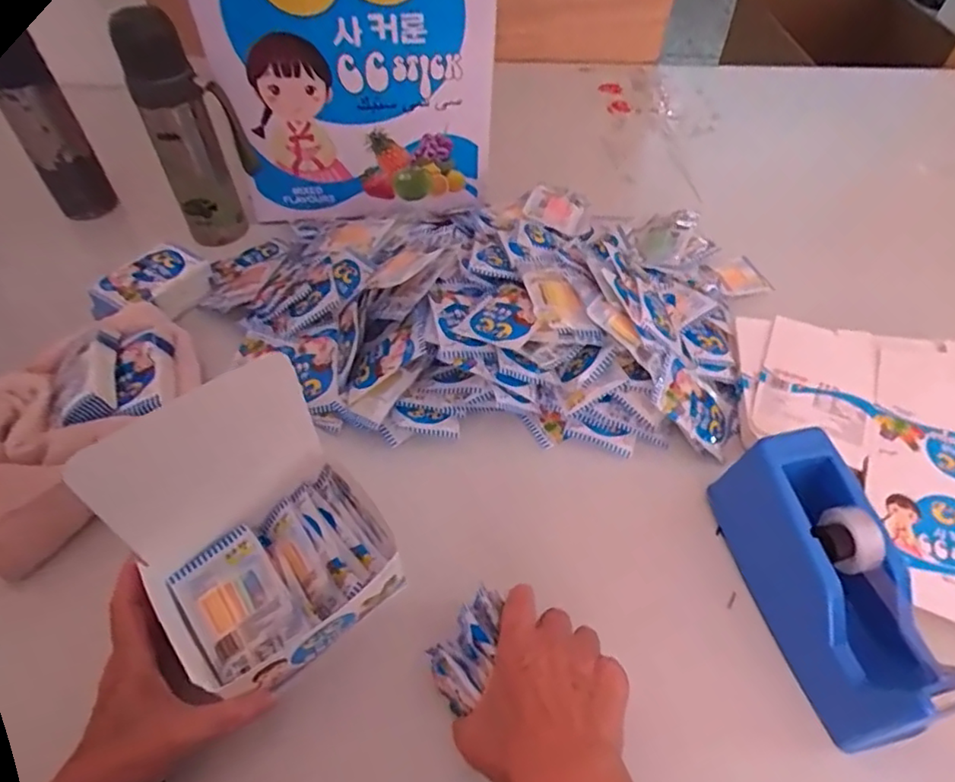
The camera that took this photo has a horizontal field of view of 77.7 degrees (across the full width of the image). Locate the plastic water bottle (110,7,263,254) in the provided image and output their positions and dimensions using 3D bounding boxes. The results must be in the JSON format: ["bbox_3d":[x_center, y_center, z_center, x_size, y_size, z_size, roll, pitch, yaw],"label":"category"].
[{"bbox_3d":[-0.291,-0.260,0.619,0.092,0.256,0.077,-21,54,-17],"label":"plastic water bottle"}]

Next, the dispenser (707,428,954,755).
[{"bbox_3d":[0.253,0.138,0.431,0.077,0.096,0.196,-12,52,-10],"label":"dispenser"}]

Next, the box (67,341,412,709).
[{"bbox_3d":[-0.141,0.094,0.385,0.149,0.166,0.116,-35,60,-22],"label":"box"}]

